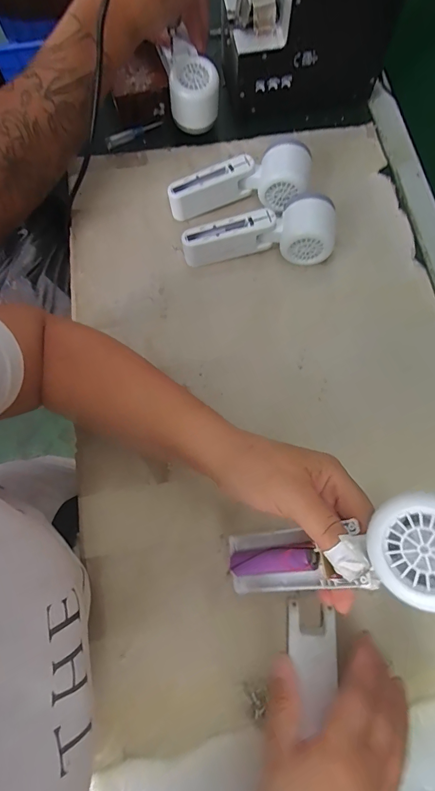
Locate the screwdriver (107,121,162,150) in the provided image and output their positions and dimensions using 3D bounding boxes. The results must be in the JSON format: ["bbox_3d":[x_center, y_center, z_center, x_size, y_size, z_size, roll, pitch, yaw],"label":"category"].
[{"bbox_3d":[-0.109,-0.340,0.488,0.077,0.008,0.012,-30,75,-8],"label":"screwdriver"}]

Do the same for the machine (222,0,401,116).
[{"bbox_3d":[0.101,-0.447,0.446,0.175,0.147,0.129,-8,73,-2],"label":"machine"}]

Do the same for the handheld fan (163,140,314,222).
[{"bbox_3d":[0.026,-0.241,0.435,0.166,0.051,0.051,-11,73,-3],"label":"handheld fan"}]

